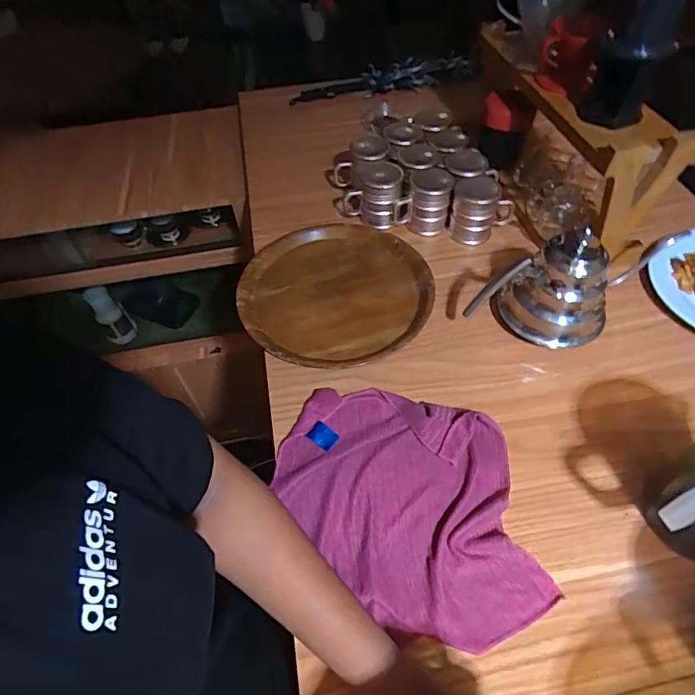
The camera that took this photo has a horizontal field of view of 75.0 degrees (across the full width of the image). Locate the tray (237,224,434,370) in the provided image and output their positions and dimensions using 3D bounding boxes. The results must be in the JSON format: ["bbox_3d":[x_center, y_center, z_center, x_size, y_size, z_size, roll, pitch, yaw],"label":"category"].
[{"bbox_3d":[-0.019,-0.089,0.699,0.286,0.021,0.274,0,53,1],"label":"tray"}]

